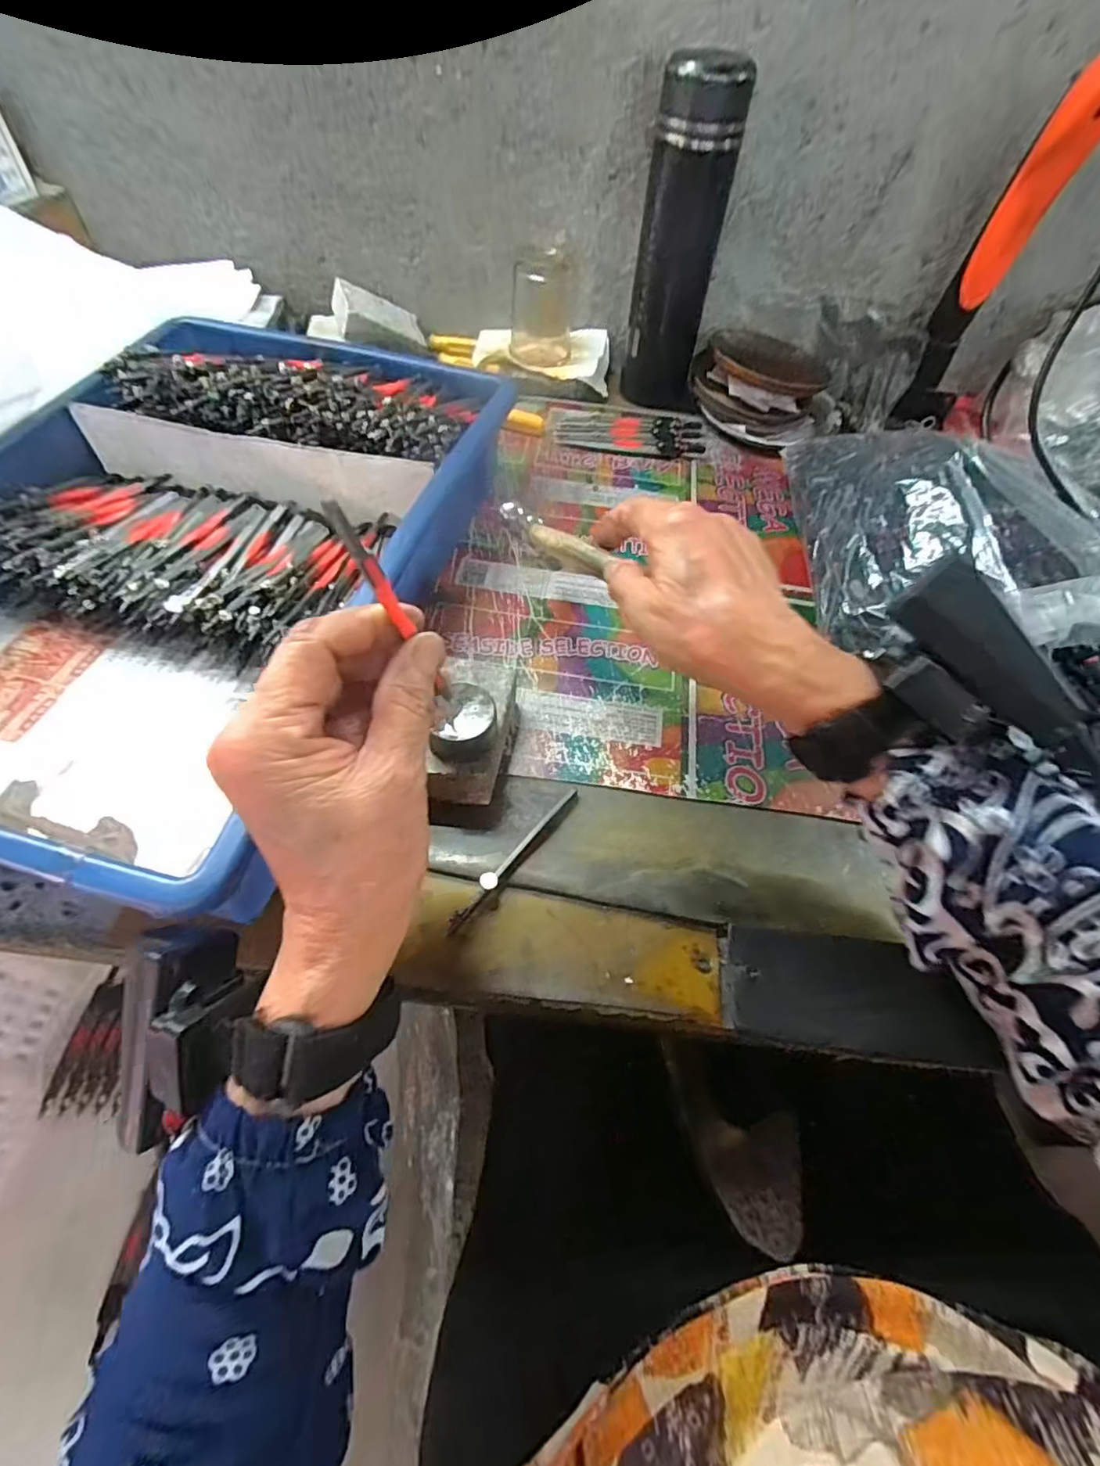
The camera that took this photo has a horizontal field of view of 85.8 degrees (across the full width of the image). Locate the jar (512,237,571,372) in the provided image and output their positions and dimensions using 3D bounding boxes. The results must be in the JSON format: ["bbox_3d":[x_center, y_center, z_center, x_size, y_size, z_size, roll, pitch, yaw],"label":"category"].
[{"bbox_3d":[-0.006,-0.409,0.564,0.057,0.086,0.059,4,56,-2],"label":"jar"}]

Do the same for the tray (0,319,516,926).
[{"bbox_3d":[-0.218,-0.115,0.366,0.286,0.083,0.420,12,57,3],"label":"tray"}]

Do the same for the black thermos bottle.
[{"bbox_3d":[0.113,-0.413,0.510,0.074,0.224,0.065,13,57,4],"label":"black thermos bottle"}]

